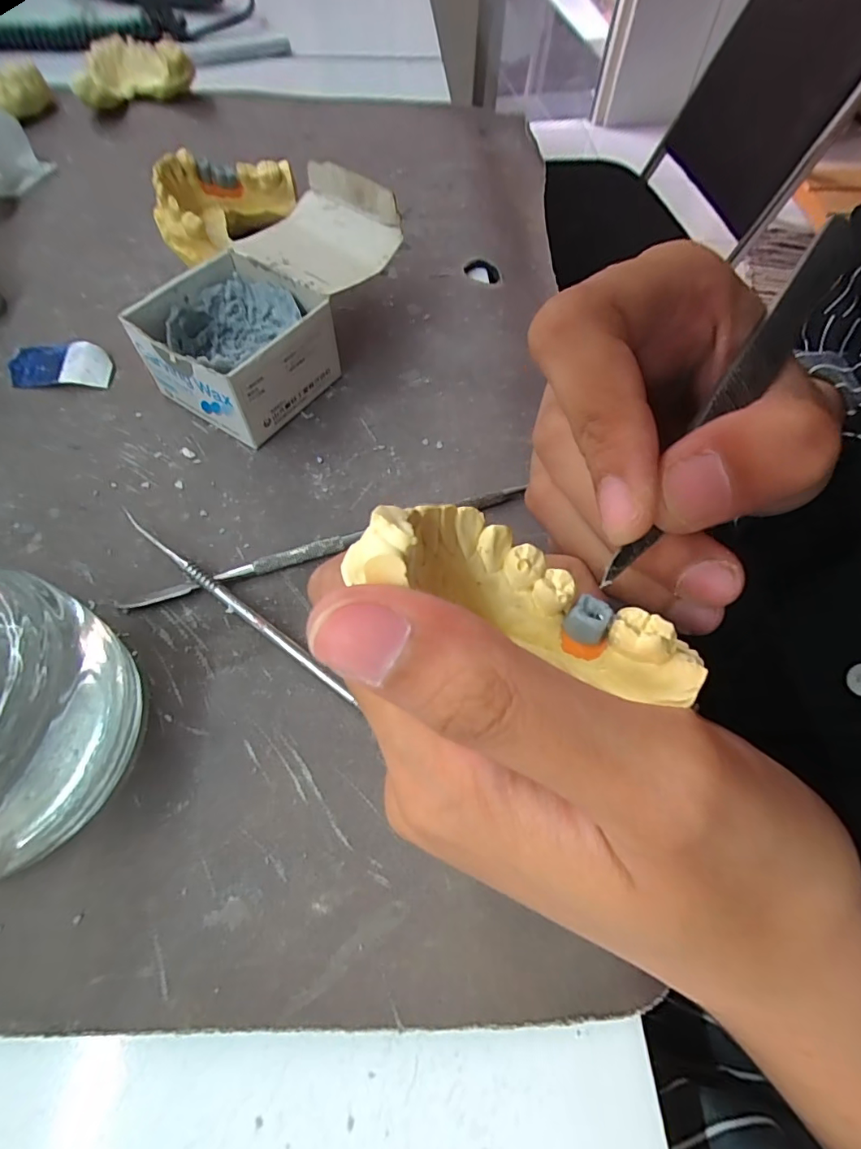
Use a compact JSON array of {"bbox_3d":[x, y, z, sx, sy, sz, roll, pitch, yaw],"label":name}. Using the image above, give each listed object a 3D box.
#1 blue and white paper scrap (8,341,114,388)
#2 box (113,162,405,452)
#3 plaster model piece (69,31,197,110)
[{"bbox_3d":[-0.154,-0.087,0.208,0.038,0.007,0.020,-4,62,-5],"label":"blue and white paper scrap"},{"bbox_3d":[-0.063,-0.107,0.200,0.055,0.048,0.112,33,65,14],"label":"box"},{"bbox_3d":[-0.190,-0.323,0.319,0.069,0.028,0.050,-13,64,-10],"label":"plaster model piece"}]

